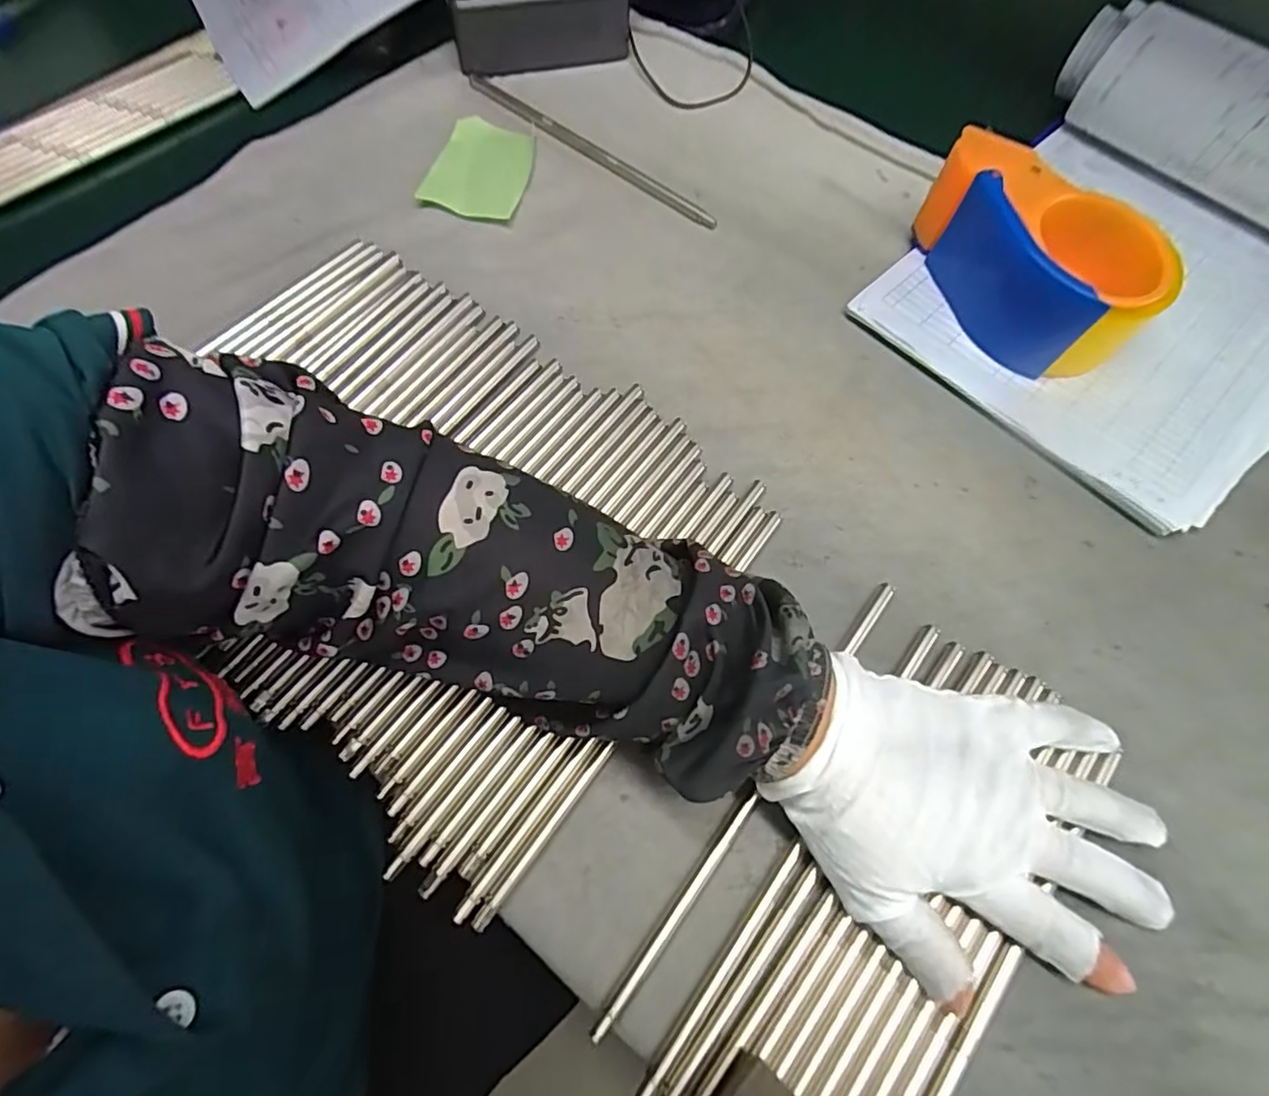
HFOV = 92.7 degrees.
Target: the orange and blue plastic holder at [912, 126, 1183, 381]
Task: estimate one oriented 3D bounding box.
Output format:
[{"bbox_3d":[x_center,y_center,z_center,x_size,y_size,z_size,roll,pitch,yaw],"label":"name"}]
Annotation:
[{"bbox_3d":[0.225,-0.168,0.350,0.077,0.063,0.143,-26,70,-13],"label":"orange and blue plastic holder"}]

